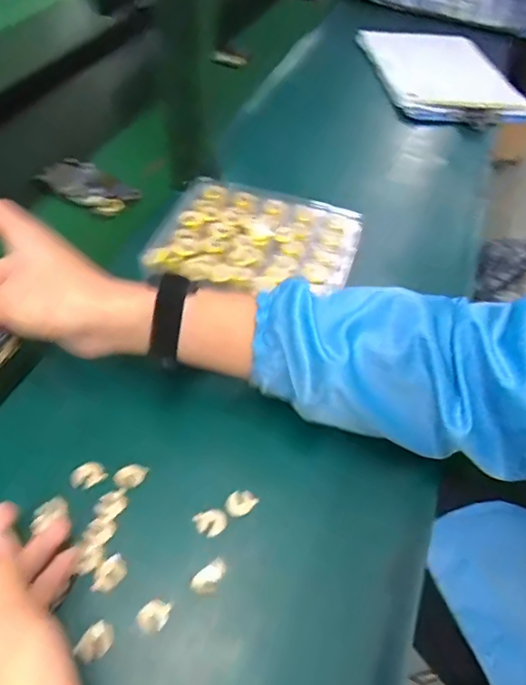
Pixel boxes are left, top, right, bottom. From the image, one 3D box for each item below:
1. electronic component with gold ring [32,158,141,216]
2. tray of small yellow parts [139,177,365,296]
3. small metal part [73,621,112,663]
[{"bbox_3d":[-0.227,-0.198,0.654,0.143,0.023,0.066,28,54,19],"label":"electronic component with gold ring"},{"bbox_3d":[-0.003,-0.101,0.492,0.179,0.018,0.151,14,50,8],"label":"tray of small yellow parts"},{"bbox_3d":[-0.101,0.181,0.313,0.017,0.006,0.022,24,53,16],"label":"small metal part"}]

